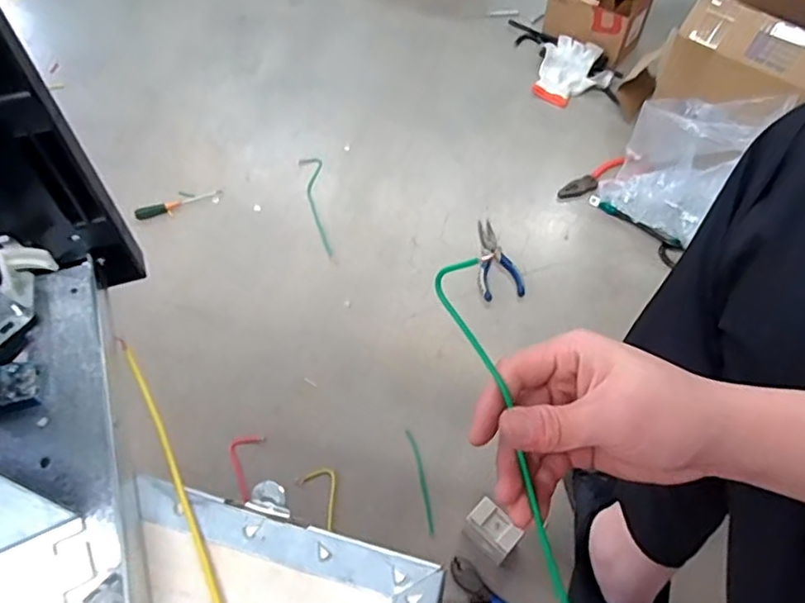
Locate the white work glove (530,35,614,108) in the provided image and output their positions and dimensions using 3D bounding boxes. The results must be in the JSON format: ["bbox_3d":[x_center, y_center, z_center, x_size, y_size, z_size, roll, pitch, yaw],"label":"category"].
[{"bbox_3d":[0.341,-0.454,1.196,0.143,0.039,0.158,16,60,11],"label":"white work glove"}]

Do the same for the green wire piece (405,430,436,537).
[{"bbox_3d":[0.026,0.239,0.805,0.013,0.005,0.141,-12,59,-6],"label":"green wire piece"}]

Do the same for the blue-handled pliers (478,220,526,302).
[{"bbox_3d":[0.152,-0.074,0.989,0.073,0.012,0.157,-6,58,-2],"label":"blue-handled pliers"}]

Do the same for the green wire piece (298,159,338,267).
[{"bbox_3d":[-0.140,-0.163,1.047,0.040,0.004,0.242,-14,59,-7],"label":"green wire piece"}]

